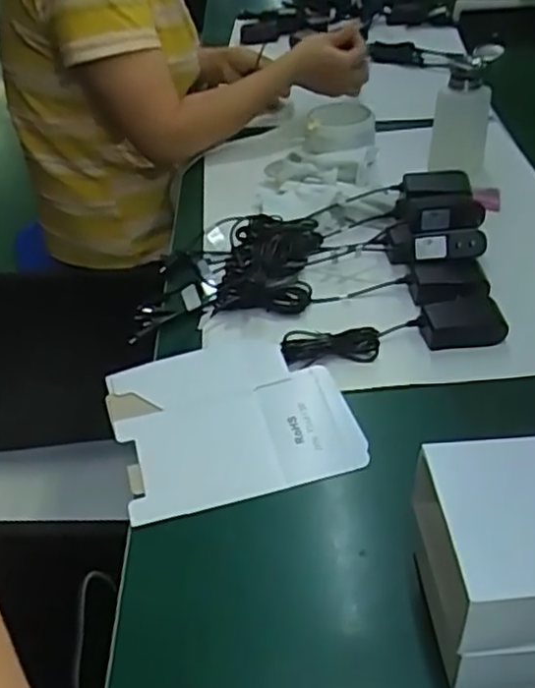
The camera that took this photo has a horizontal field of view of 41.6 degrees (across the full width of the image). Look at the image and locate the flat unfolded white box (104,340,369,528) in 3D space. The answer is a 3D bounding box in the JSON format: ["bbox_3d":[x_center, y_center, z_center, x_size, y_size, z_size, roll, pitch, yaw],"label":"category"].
[{"bbox_3d":[-0.031,0.058,0.592,0.190,0.010,0.162,-14,43,-10],"label":"flat unfolded white box"}]

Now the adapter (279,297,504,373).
[{"bbox_3d":[0.115,-0.011,0.650,0.202,0.031,0.044,-9,42,-4],"label":"adapter"}]

